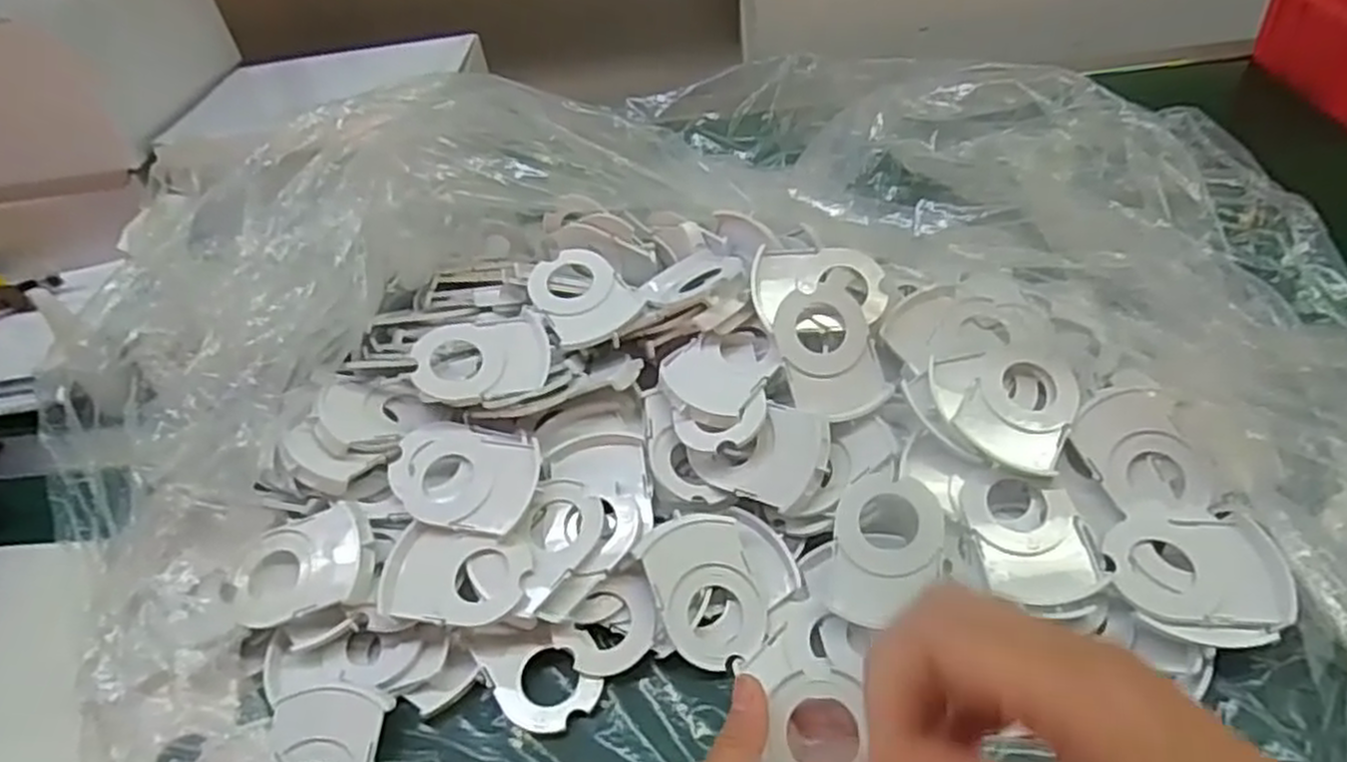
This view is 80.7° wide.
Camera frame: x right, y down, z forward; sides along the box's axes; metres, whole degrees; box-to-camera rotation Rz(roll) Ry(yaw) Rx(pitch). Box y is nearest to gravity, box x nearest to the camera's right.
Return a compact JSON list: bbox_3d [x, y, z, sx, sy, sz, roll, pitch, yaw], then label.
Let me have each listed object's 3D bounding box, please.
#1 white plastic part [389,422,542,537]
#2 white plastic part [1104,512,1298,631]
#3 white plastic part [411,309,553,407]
[{"bbox_3d":[-0.118,0.054,0.448,0.089,0.010,0.059,7,67,16],"label":"white plastic part"},{"bbox_3d":[0.256,0.089,0.387,0.077,0.010,0.058,4,43,12],"label":"white plastic part"},{"bbox_3d":[-0.112,-0.014,0.471,0.078,0.008,0.055,-10,63,-8],"label":"white plastic part"}]

